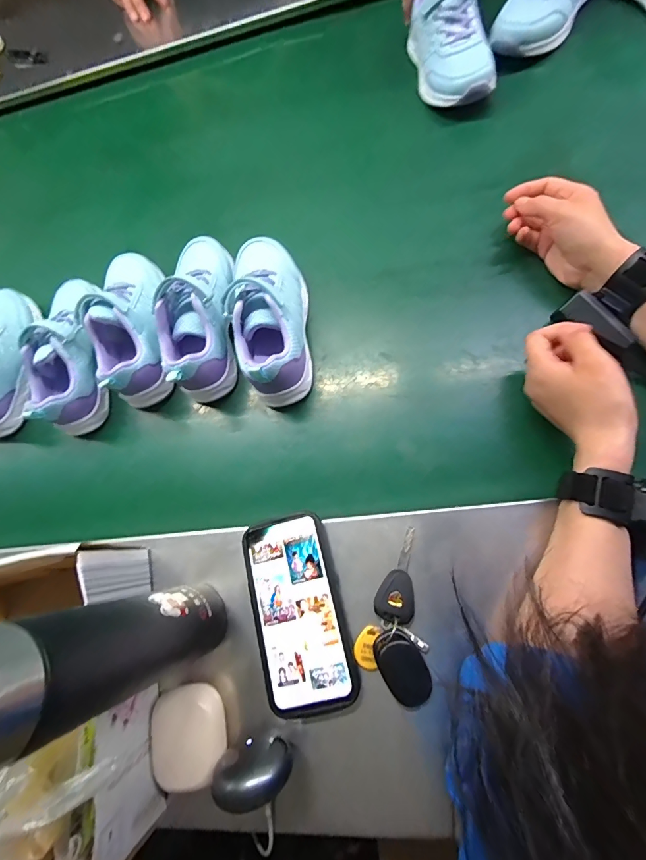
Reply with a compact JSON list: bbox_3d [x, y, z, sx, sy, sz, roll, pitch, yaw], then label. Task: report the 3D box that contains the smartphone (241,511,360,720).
[{"bbox_3d":[-0.023,0.161,0.337,0.082,0.008,0.162,-18,72,4],"label":"smartphone"}]

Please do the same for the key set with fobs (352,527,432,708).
[{"bbox_3d":[0.060,0.158,0.324,0.058,0.012,0.132,2,73,3],"label":"key set with fobs"}]

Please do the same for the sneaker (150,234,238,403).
[{"bbox_3d":[-0.142,-0.137,0.435,0.086,0.085,0.194,-8,72,-1],"label":"sneaker"}]

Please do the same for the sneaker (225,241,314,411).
[{"bbox_3d":[-0.059,-0.130,0.417,0.081,0.082,0.192,-4,72,0],"label":"sneaker"}]

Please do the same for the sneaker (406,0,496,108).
[{"bbox_3d":[0.165,-0.492,0.477,0.082,0.092,0.166,-8,72,-1],"label":"sneaker"}]

